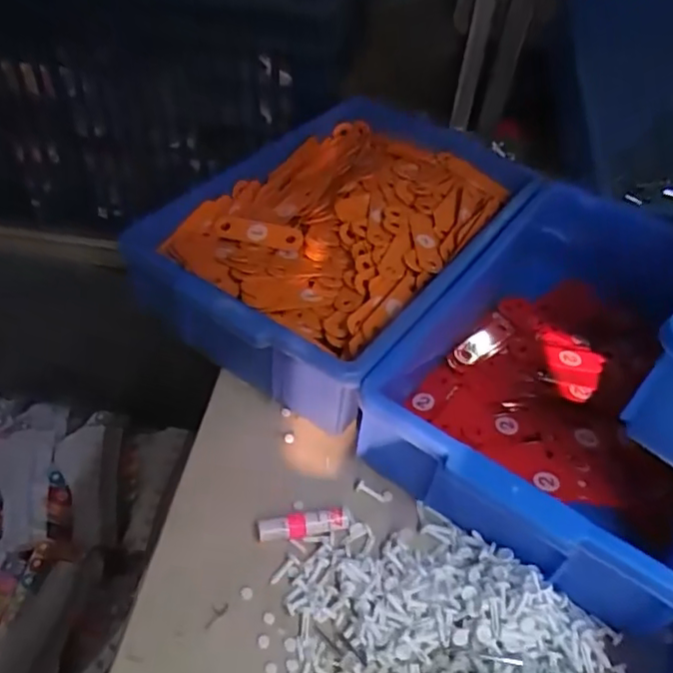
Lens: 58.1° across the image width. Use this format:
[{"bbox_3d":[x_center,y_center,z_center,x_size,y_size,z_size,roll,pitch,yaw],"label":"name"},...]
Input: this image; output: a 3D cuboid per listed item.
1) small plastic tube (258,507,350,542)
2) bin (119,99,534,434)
[{"bbox_3d":[-0.024,0.137,0.442,0.067,0.017,0.015,-7,47,-11],"label":"small plastic tube"},{"bbox_3d":[0.009,-0.125,0.629,0.284,0.102,0.450,26,50,19],"label":"bin"}]

